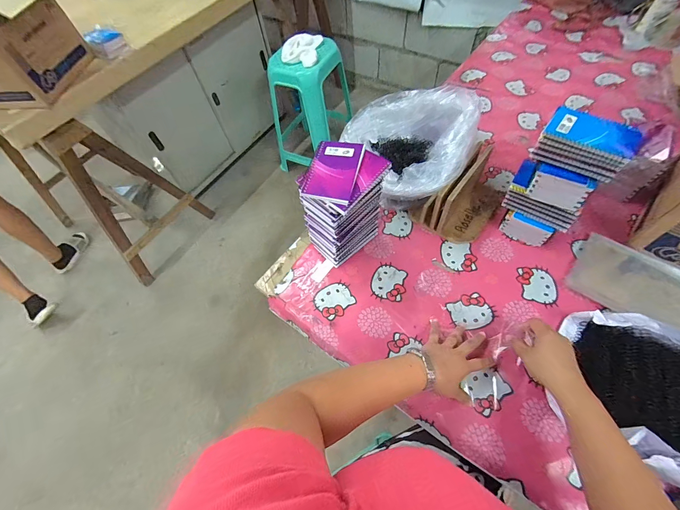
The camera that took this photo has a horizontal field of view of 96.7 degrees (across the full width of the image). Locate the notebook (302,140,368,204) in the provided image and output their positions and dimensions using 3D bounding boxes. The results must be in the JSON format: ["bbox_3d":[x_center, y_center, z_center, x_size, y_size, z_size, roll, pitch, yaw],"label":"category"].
[{"bbox_3d":[-0.011,-0.147,0.521,0.083,0.013,0.129,10,62,11],"label":"notebook"}]

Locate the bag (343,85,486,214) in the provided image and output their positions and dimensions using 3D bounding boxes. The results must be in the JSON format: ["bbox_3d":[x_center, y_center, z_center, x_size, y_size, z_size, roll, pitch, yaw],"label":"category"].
[{"bbox_3d":[0.159,-0.241,0.697,0.259,0.194,0.248,29,67,19],"label":"bag"}]

